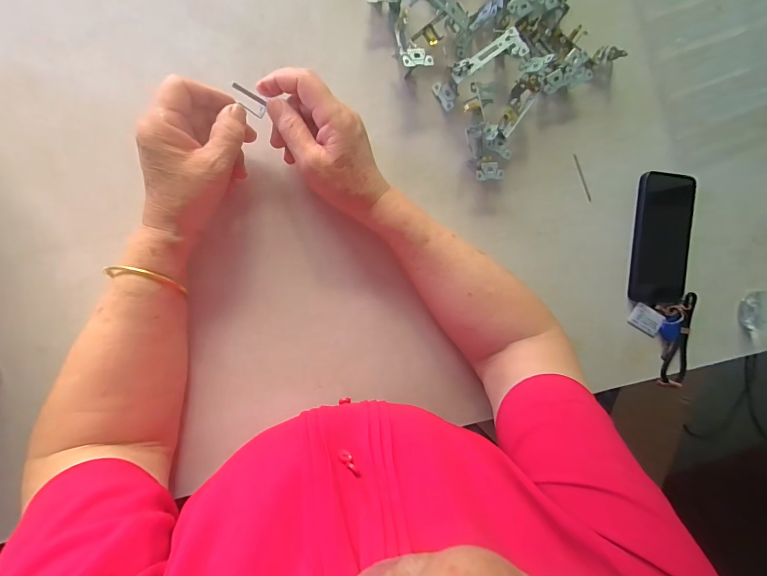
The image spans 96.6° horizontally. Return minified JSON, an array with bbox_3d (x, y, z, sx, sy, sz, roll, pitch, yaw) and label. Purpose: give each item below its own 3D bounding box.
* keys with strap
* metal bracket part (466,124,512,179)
[{"bbox_3d":[0.383,0.074,0.461,0.084,0.019,0.117,-11,94,-9],"label":"keys with strap"},{"bbox_3d":[0.119,-0.153,0.387,0.044,0.033,0.063,-16,95,-8],"label":"metal bracket part"}]

